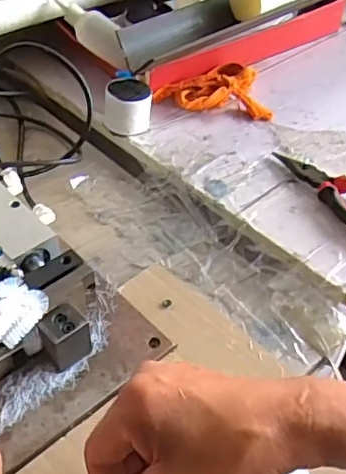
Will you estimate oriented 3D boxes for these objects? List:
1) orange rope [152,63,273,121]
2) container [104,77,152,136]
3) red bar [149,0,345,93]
[{"bbox_3d":[0.049,-0.181,0.690,0.136,0.027,0.084,3,45,1],"label":"orange rope"},{"bbox_3d":[-0.051,-0.148,0.634,0.052,0.052,0.051,1,45,-1],"label":"container"},{"bbox_3d":[0.117,-0.255,0.758,0.370,0.061,0.020,-33,55,-30],"label":"red bar"}]

